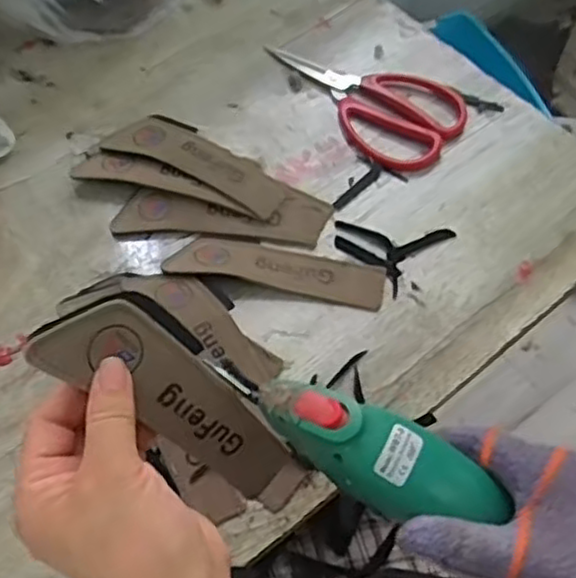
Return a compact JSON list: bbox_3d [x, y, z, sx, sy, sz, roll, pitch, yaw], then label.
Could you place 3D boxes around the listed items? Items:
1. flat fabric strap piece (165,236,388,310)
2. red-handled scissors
[{"bbox_3d":[-0.006,-0.017,0.511,0.154,0.018,0.044,7,59,5],"label":"flat fabric strap piece"},{"bbox_3d":[0.061,-0.169,0.613,0.182,0.011,0.097,33,64,19],"label":"red-handled scissors"}]

